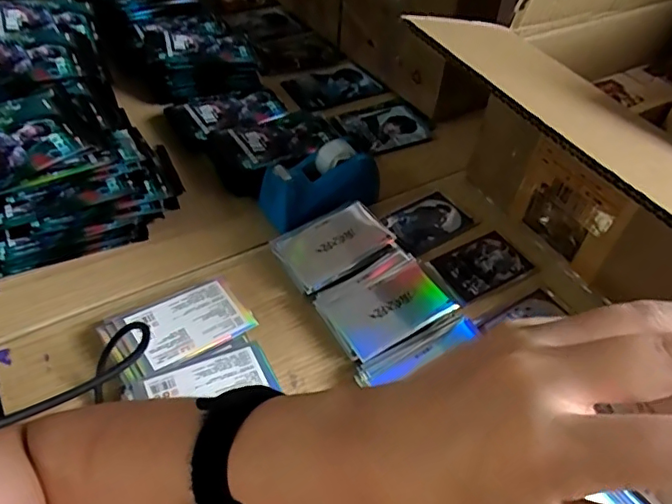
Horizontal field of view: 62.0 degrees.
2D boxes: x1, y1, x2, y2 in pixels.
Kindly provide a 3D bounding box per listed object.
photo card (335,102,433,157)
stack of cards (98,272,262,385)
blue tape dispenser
[{"bbox_3d":[0.057,-0.147,0.660,0.101,0.005,0.081,-18,53,-22],"label":"photo card"},{"bbox_3d":[-0.119,0.060,0.434,0.107,0.022,0.064,-27,55,-26],"label":"stack of cards"},{"bbox_3d":[-0.014,-0.066,0.540,0.120,0.061,0.057,-26,55,-25],"label":"blue tape dispenser"}]

